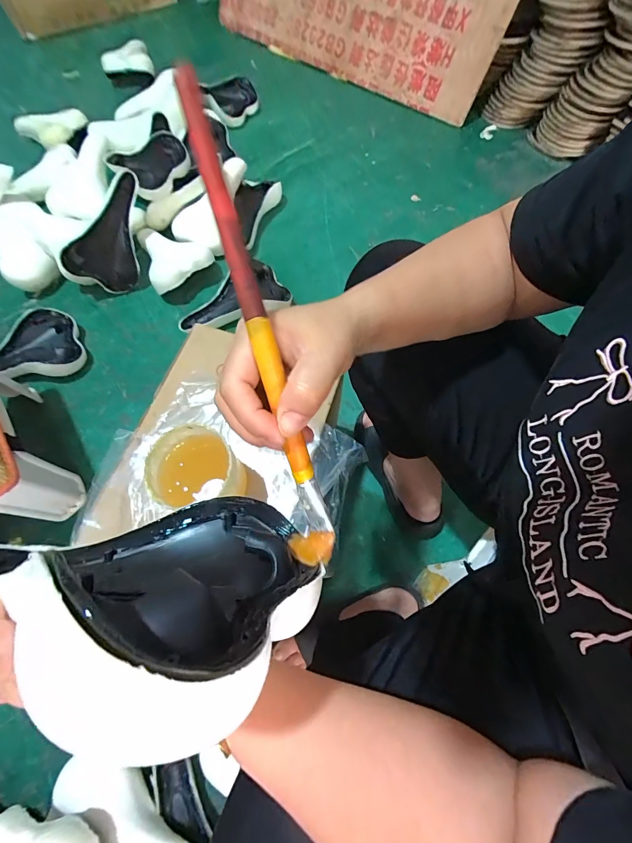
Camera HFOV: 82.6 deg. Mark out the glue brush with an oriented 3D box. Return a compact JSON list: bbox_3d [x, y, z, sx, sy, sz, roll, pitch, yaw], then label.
[{"bbox_3d":[-0.032,-0.037,0.208,0.025,0.023,0.271,-16,106,-6],"label":"glue brush"}]

